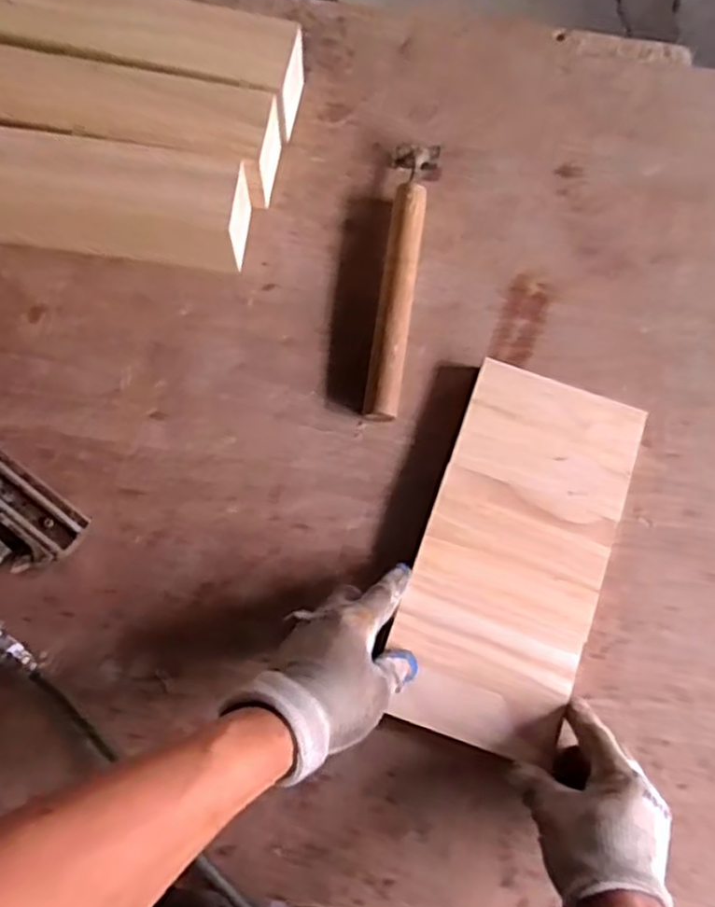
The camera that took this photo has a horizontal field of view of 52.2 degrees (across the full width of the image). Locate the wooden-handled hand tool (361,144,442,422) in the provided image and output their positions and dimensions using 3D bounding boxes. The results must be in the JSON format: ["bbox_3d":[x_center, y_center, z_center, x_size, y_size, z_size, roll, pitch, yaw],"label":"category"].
[{"bbox_3d":[0.036,-0.163,0.677,0.045,0.033,0.277,11,75,1],"label":"wooden-handled hand tool"}]

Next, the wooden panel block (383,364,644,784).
[{"bbox_3d":[0.134,0.083,0.613,0.152,0.013,0.308,17,76,3],"label":"wooden panel block"}]

